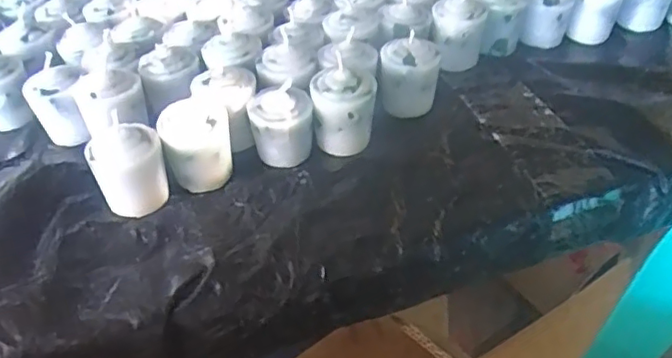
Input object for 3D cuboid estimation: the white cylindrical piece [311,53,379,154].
[{"bbox_3d":[0.005,-0.041,0.353,0.037,0.049,0.033,-4,43,-1],"label":"white cylindrical piece"}]

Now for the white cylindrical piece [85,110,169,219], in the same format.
[{"bbox_3d":[-0.111,-0.005,0.320,0.035,0.045,0.030,-23,47,-20],"label":"white cylindrical piece"}]

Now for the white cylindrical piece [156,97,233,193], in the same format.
[{"bbox_3d":[-0.077,-0.018,0.334,0.036,0.044,0.029,-17,45,-15],"label":"white cylindrical piece"}]

